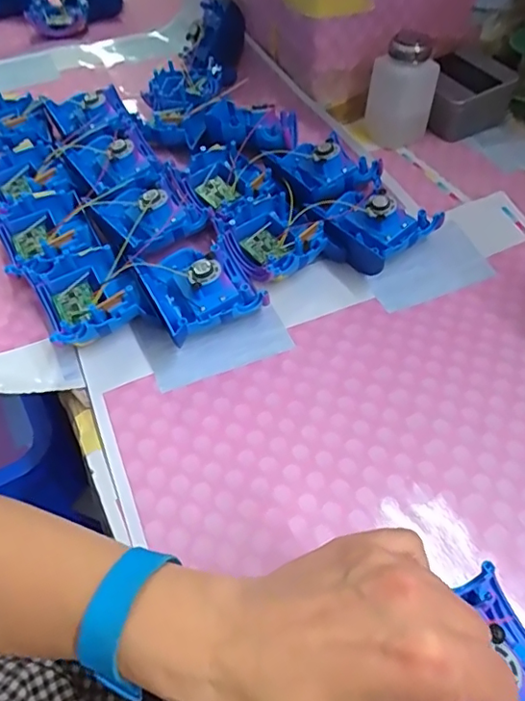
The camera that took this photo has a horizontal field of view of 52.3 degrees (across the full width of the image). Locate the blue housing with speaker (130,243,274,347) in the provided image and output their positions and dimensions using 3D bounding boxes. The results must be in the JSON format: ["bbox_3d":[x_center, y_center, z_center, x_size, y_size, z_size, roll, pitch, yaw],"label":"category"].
[{"bbox_3d":[-0.049,-0.048,0.424,0.083,0.041,0.084,-27,56,-17],"label":"blue housing with speaker"}]

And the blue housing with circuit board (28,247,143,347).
[{"bbox_3d":[-0.138,-0.039,0.422,0.066,0.039,0.078,-24,55,-15],"label":"blue housing with circuit board"}]

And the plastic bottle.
[{"bbox_3d":[0.142,-0.266,0.552,0.052,0.096,0.047,-23,55,-14],"label":"plastic bottle"}]

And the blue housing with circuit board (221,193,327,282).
[{"bbox_3d":[0.005,-0.096,0.456,0.070,0.030,0.080,-28,56,-18],"label":"blue housing with circuit board"}]

